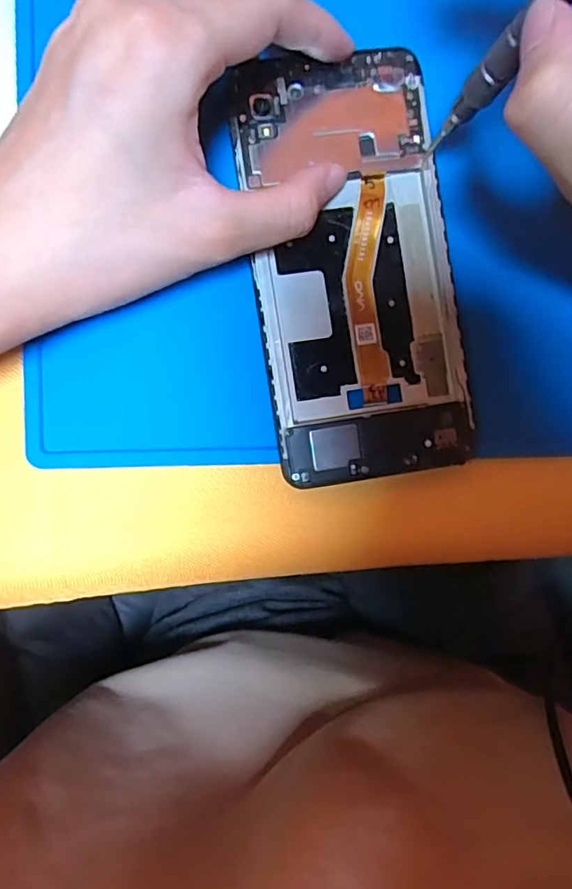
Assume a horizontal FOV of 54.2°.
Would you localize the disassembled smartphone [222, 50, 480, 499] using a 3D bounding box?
[{"bbox_3d":[0.025,-0.062,0.199,0.071,0.008,0.147,-6,90,-3],"label":"disassembled smartphone"}]

